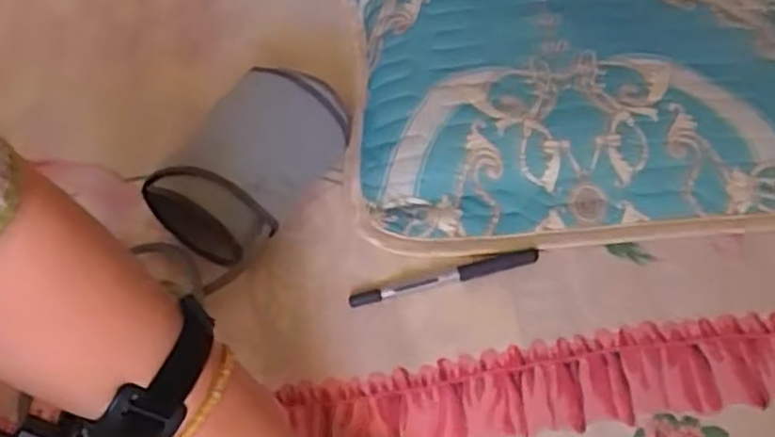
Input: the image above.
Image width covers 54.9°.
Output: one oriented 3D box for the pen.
[{"bbox_3d":[0.040,0.042,0.524,0.135,0.006,0.012,-14,58,-5],"label":"pen"}]

